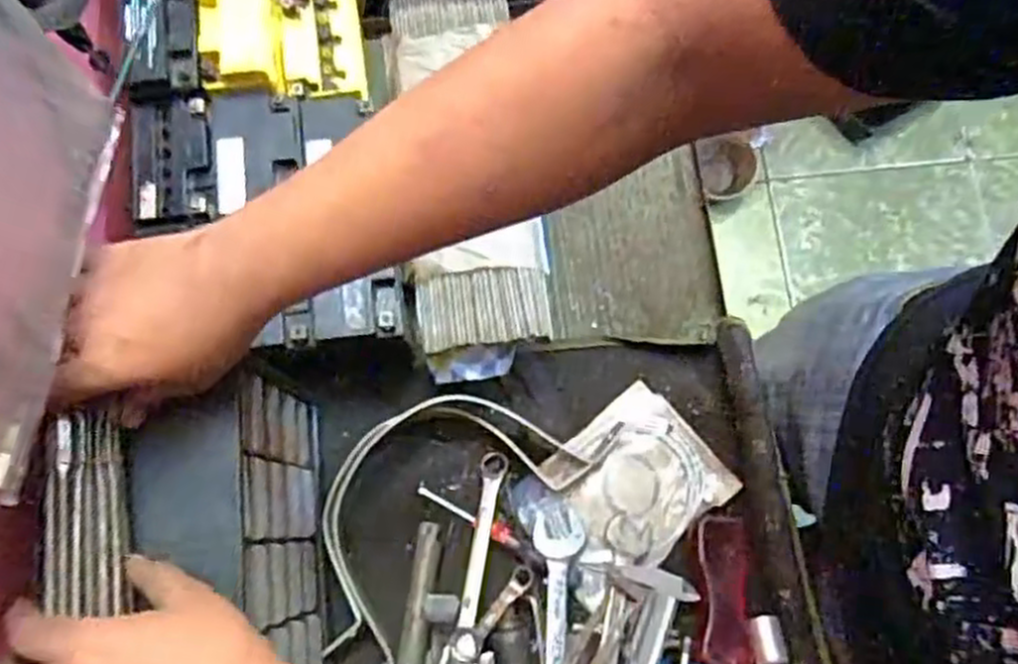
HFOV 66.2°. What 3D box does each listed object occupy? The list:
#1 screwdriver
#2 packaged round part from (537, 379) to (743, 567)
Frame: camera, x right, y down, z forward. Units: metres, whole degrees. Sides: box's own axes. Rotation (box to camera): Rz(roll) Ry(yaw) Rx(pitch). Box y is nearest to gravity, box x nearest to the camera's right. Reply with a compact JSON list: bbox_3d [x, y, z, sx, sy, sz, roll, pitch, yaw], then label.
[{"bbox_3d":[-0.024,0.160,0.661,0.121,0.017,0.015,30,78,9],"label":"screwdriver"},{"bbox_3d":[0.110,0.122,0.662,0.124,0.026,0.121,-40,77,-9],"label":"packaged round part"}]

